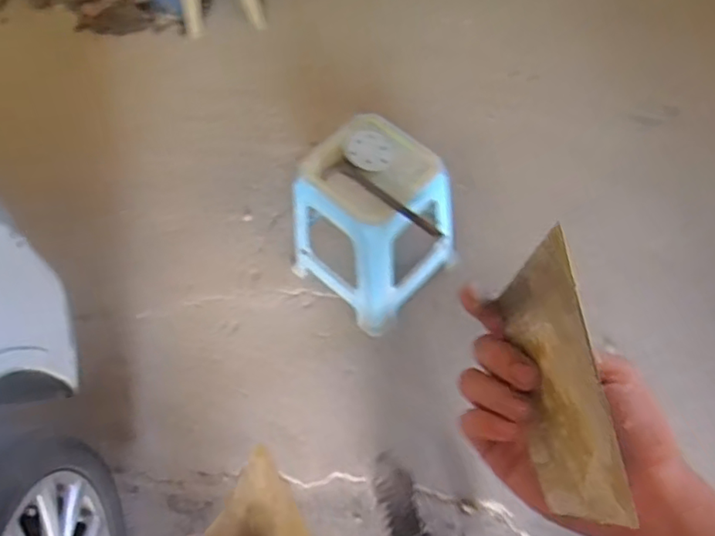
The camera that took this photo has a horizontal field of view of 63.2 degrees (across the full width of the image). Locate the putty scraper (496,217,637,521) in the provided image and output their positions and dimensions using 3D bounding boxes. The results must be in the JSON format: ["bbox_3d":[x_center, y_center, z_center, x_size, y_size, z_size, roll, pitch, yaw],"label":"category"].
[{"bbox_3d":[0.106,0.058,0.309,0.004,0.065,0.138,-4,75,-20],"label":"putty scraper"}]

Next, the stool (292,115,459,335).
[{"bbox_3d":[0.038,-0.132,1.556,0.332,0.478,0.324,38,67,24],"label":"stool"}]

